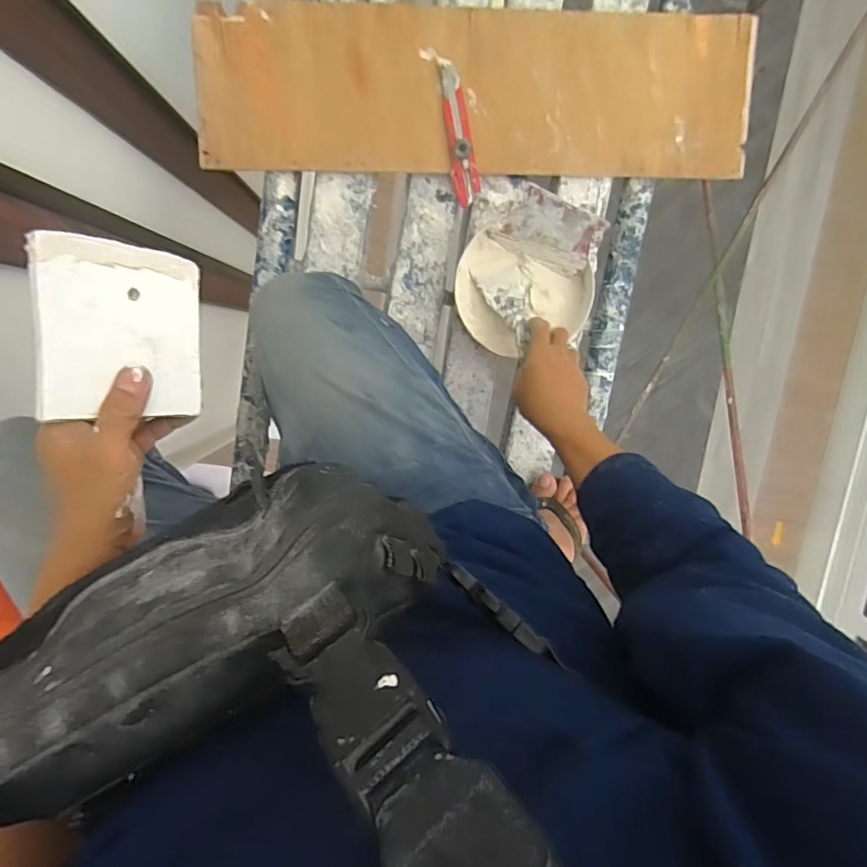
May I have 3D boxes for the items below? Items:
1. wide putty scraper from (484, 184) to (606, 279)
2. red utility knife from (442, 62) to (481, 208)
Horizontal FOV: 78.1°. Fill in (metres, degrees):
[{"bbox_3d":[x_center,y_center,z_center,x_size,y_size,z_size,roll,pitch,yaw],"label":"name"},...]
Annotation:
[{"bbox_3d":[0.141,-0.244,0.652,0.120,0.099,0.009,21,67,-5],"label":"wide putty scraper"},{"bbox_3d":[0.031,-0.369,0.661,0.033,0.019,0.158,-12,100,1],"label":"red utility knife"}]

